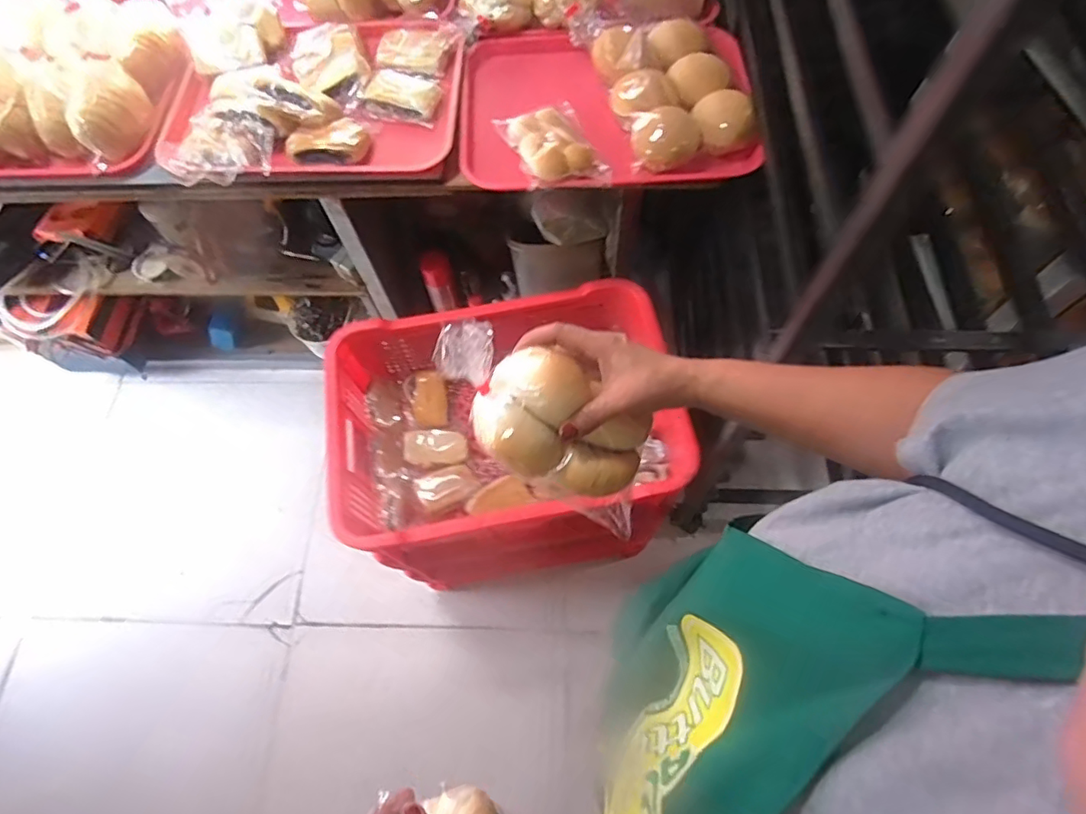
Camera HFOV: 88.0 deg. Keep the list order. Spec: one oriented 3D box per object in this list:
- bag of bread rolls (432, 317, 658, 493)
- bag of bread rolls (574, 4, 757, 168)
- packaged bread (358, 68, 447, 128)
[{"bbox_3d":[-0.007,0.006,0.456,0.191,0.064,0.090,35,63,-13],"label":"bag of bread rolls"},{"bbox_3d":[0.167,-0.471,0.802,0.167,0.070,0.290,-17,65,-4],"label":"bag of bread rolls"},{"bbox_3d":[-0.202,-0.449,0.809,0.110,0.027,0.081,12,66,9],"label":"packaged bread"}]

